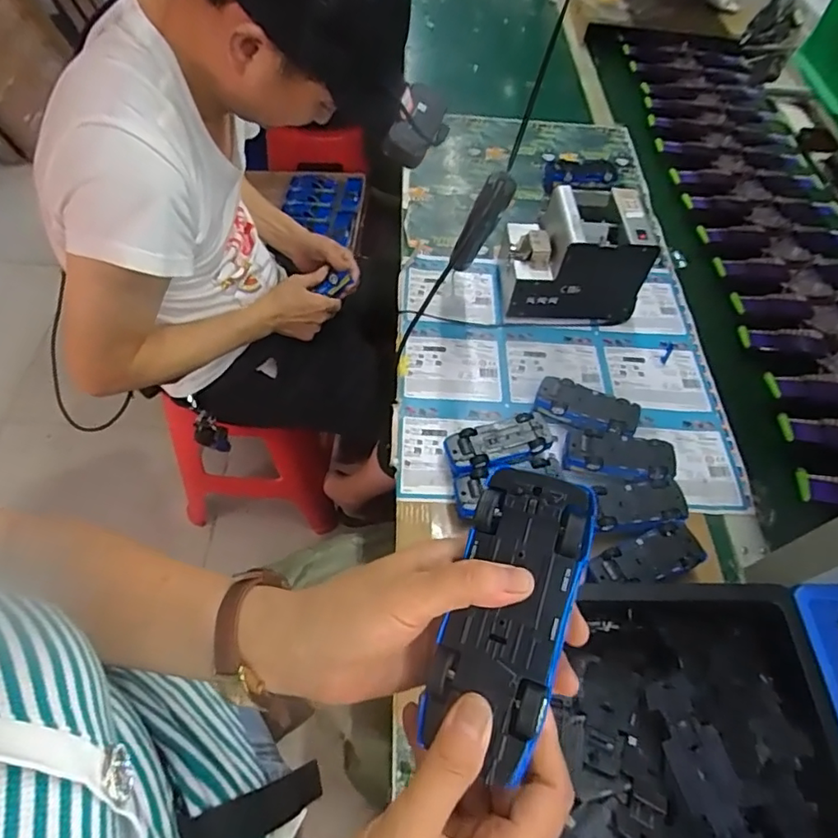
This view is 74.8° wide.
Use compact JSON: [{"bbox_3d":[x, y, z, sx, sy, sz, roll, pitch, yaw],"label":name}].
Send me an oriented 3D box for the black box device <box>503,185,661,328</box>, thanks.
[{"bbox_3d":[0.231,-0.244,0.821,0.191,0.147,0.148,2,58,-5],"label":"black box device"}]

